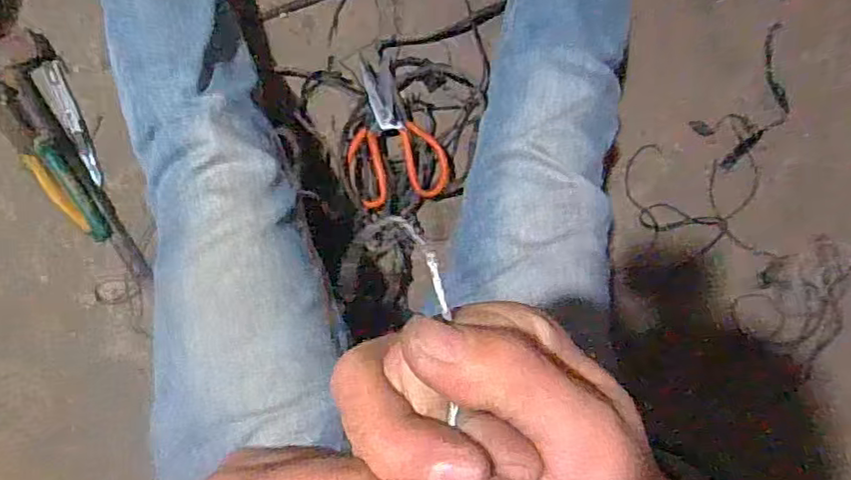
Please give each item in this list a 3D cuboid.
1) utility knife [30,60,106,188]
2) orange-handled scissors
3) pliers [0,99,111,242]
[{"bbox_3d":[-0.417,-0.138,0.721,0.030,0.020,0.148,-24,94,-8],"label":"utility knife"},{"bbox_3d":[-0.044,-0.135,0.747,0.111,0.034,0.184,-19,93,-9],"label":"orange-handled scissors"},{"bbox_3d":[-0.433,-0.078,0.703,0.042,0.025,0.186,-32,95,-8],"label":"pliers"}]

